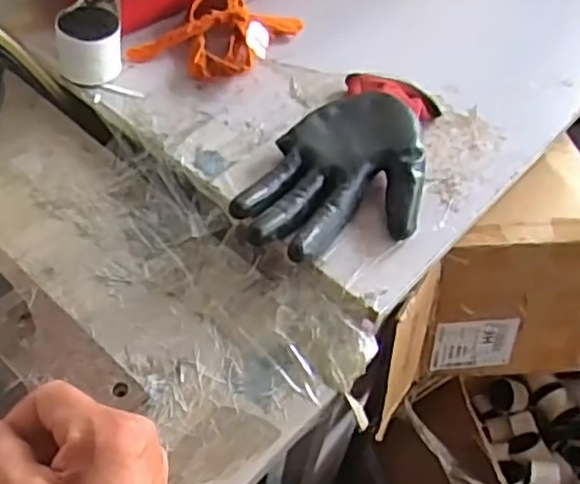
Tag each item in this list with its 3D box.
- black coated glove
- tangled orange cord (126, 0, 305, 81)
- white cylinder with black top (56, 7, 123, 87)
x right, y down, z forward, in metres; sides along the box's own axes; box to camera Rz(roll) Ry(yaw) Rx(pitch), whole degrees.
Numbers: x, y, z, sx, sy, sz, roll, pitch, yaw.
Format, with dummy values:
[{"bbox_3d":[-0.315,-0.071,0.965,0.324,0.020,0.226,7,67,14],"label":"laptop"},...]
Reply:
[{"bbox_3d":[0.049,-0.060,0.519,0.112,0.029,0.202,22,54,11],"label":"black coated glove"},{"bbox_3d":[-0.060,-0.185,0.606,0.089,0.023,0.131,30,56,16],"label":"tangled orange cord"},{"bbox_3d":[-0.165,-0.160,0.560,0.055,0.049,0.052,-7,54,-11],"label":"white cylinder with black top"}]

